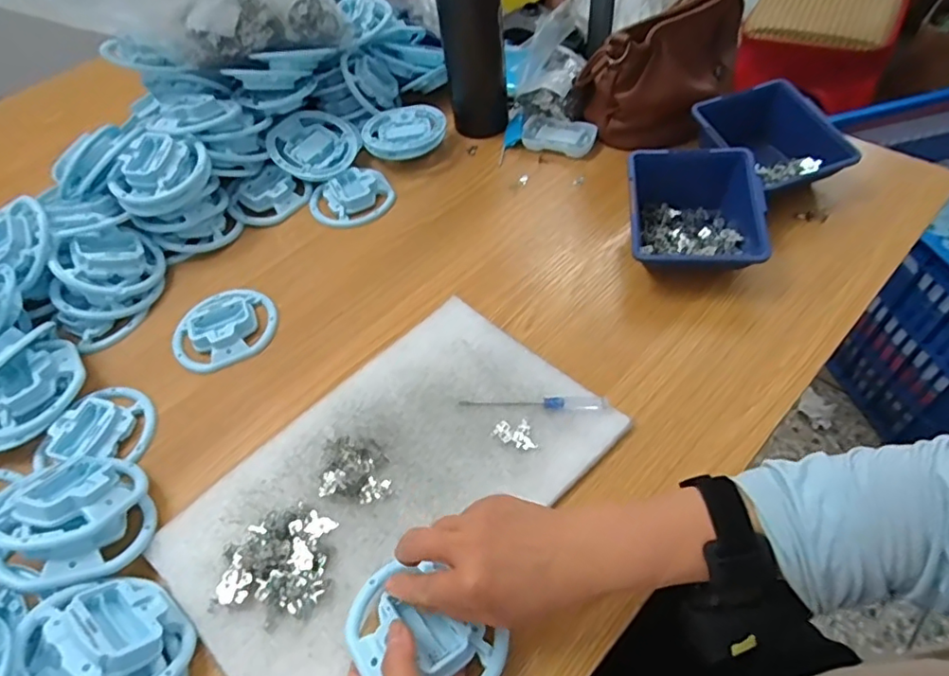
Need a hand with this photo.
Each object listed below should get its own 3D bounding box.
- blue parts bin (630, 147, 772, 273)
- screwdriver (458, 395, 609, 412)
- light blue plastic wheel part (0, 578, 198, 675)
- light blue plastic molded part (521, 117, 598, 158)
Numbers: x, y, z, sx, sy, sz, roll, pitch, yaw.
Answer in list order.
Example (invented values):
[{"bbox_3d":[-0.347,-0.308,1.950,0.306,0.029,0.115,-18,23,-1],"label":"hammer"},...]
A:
[{"bbox_3d":[0.221,-0.119,0.567,0.128,0.069,0.138,3,53,7],"label":"blue parts bin"},{"bbox_3d":[0.050,0.056,0.482,0.124,0.008,0.013,2,53,7],"label":"screwdriver"},{"bbox_3d":[-0.238,0.193,0.366,0.096,0.019,0.098,23,20,-9],"label":"light blue plastic wheel part"},{"bbox_3d":[0.107,-0.254,0.712,0.091,0.022,0.052,17,56,18],"label":"light blue plastic molded part"}]

